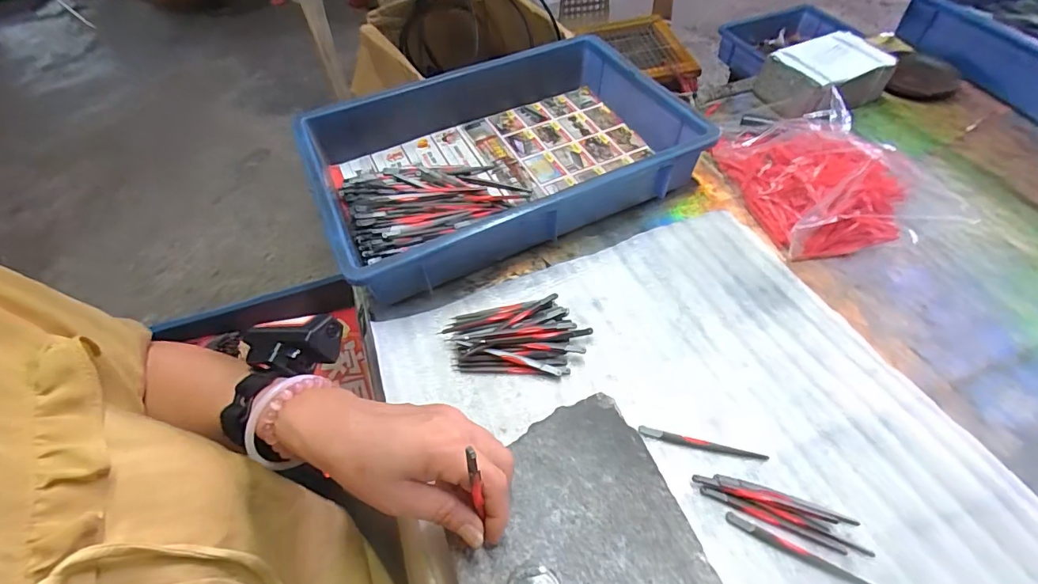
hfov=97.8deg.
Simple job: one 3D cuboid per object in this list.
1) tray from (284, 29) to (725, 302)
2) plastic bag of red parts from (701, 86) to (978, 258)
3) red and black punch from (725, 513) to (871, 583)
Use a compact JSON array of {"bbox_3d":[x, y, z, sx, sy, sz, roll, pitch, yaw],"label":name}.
[{"bbox_3d":[-0.026,-0.180,0.569,0.432,0.078,0.302,-23,56,-14],"label":"tray"},{"bbox_3d":[0.357,-0.150,0.535,0.185,0.072,0.220,-6,54,-2],"label":"plastic bag of red parts"},{"bbox_3d":[0.205,0.190,0.330,0.101,0.004,0.009,22,58,18],"label":"red and black punch"}]

